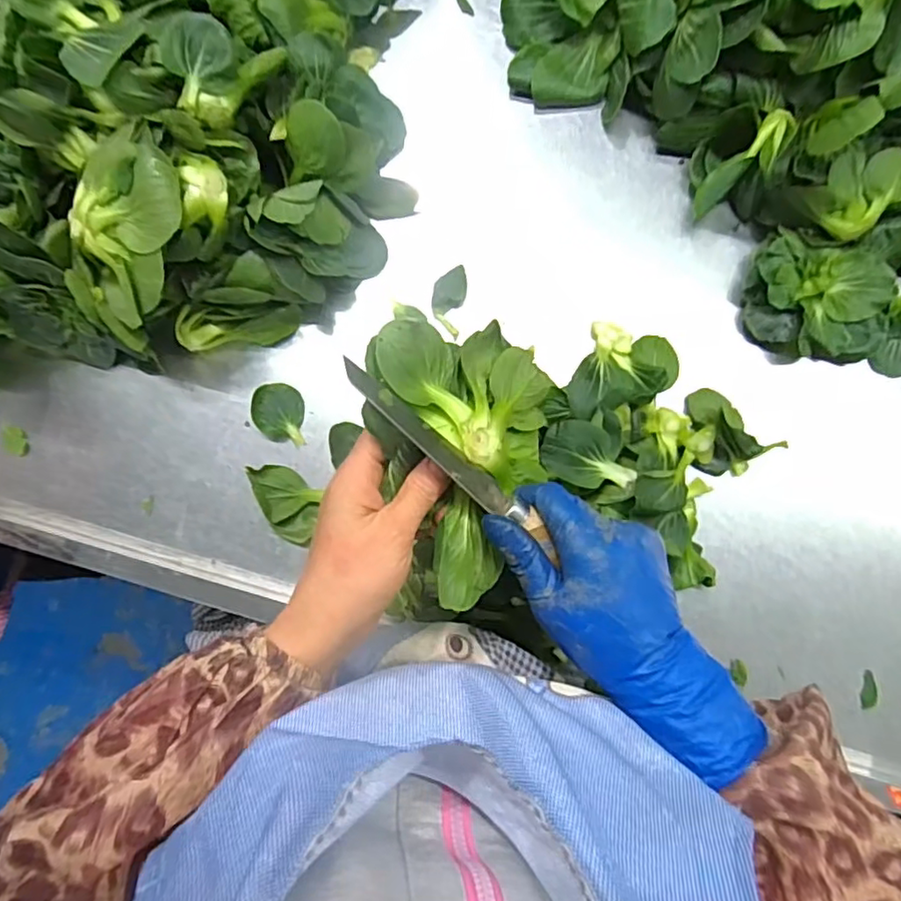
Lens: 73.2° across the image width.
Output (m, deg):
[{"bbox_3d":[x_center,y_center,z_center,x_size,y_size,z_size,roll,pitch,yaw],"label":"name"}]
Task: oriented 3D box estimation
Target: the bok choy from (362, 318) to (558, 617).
[{"bbox_3d":[0.009,0.002,0.351,0.109,0.056,0.146,-14,88,-34],"label":"bok choy"}]

